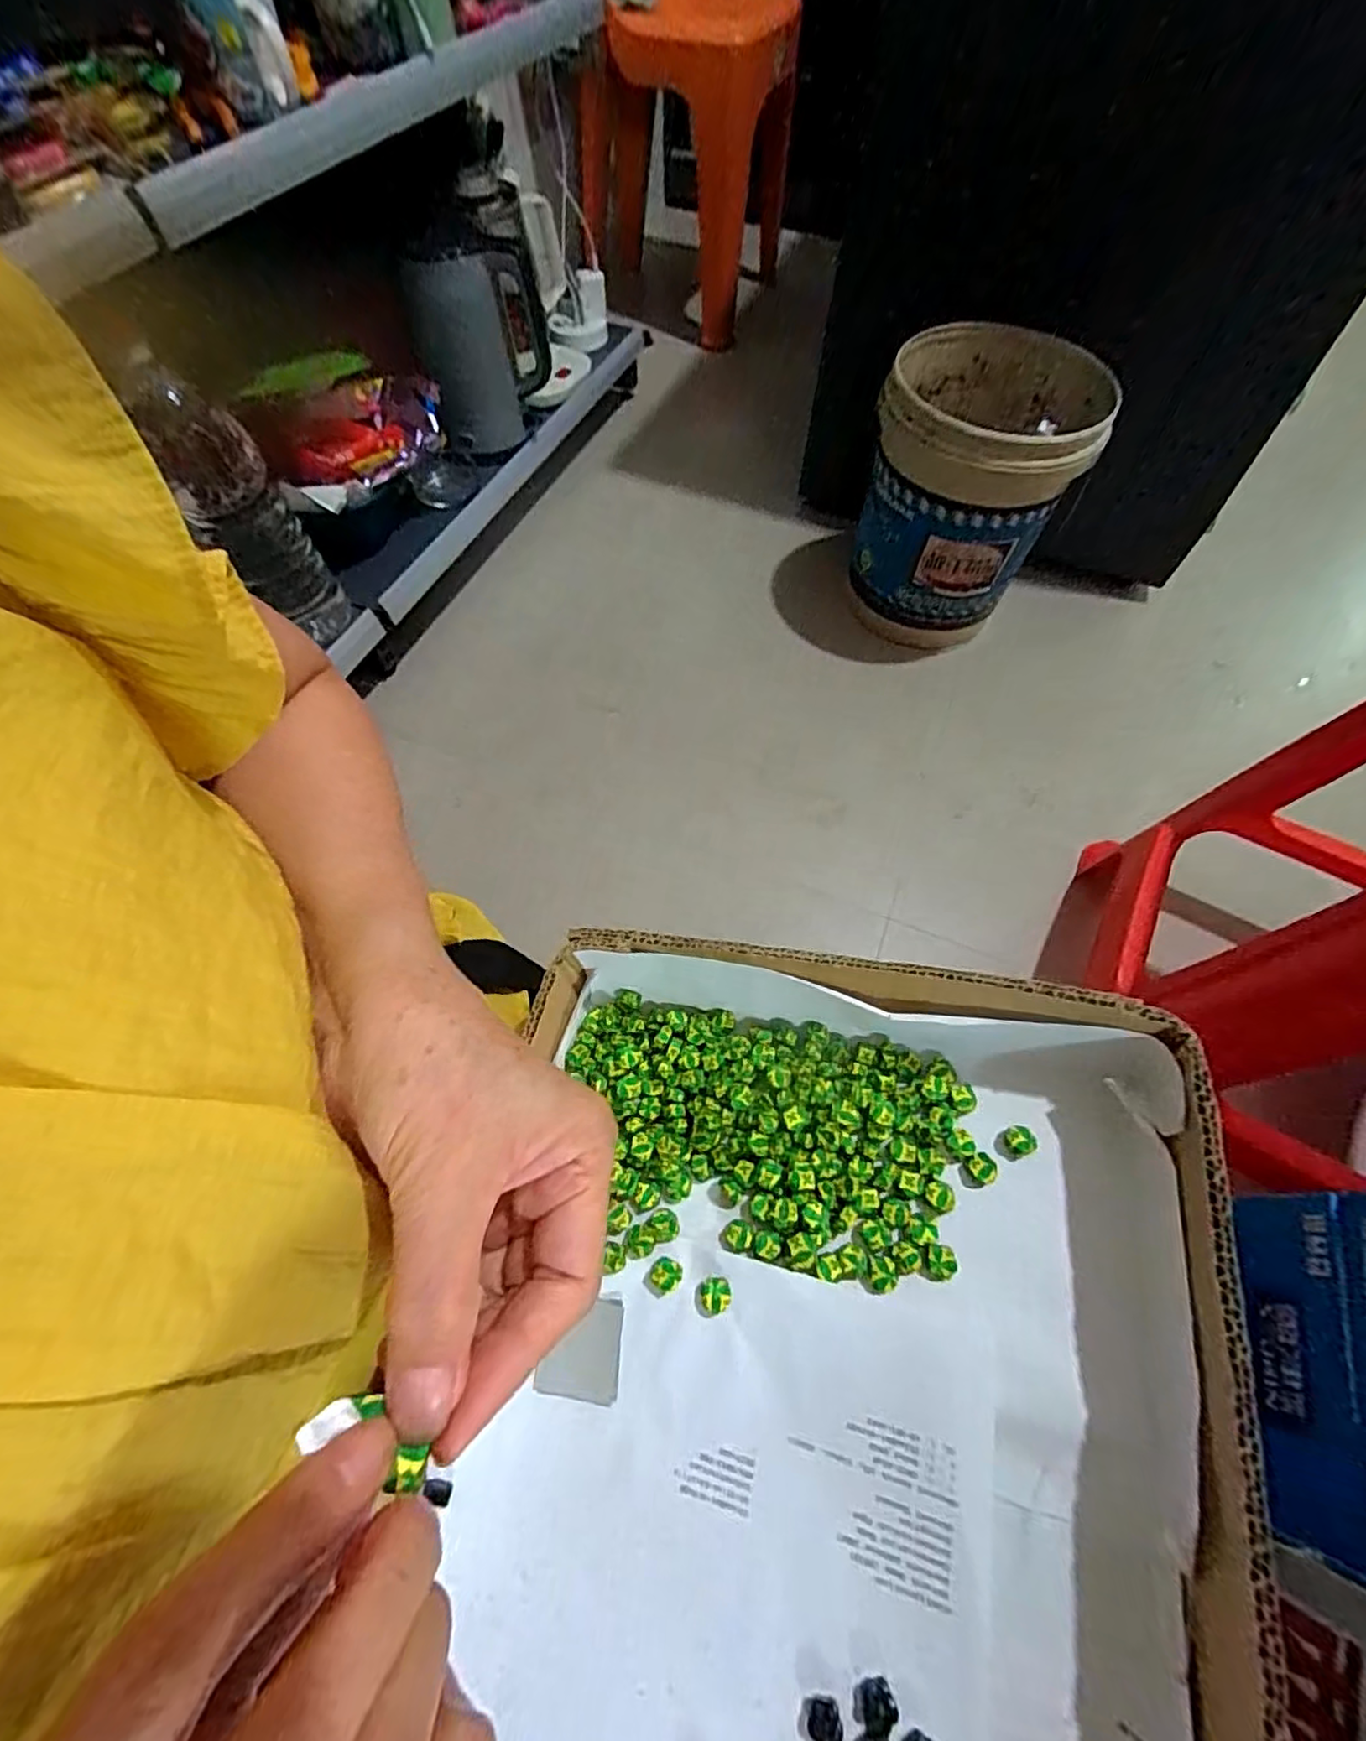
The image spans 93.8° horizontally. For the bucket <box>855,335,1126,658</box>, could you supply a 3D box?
[{"bbox_3d":[0.392,-0.536,0.928,0.249,0.331,0.256,21,62,9],"label":"bucket"}]

